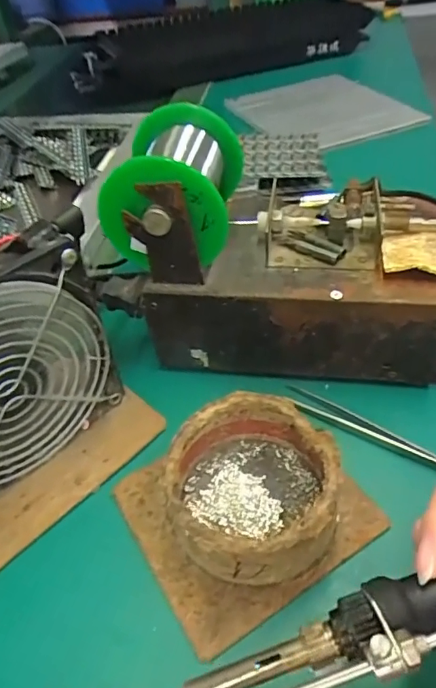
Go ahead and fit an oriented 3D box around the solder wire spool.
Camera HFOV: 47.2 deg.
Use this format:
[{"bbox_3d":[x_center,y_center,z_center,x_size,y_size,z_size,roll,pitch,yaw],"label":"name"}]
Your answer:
[{"bbox_3d":[-0.023,-0.088,0.292,0.070,0.073,0.086,5,45,12],"label":"solder wire spool"}]

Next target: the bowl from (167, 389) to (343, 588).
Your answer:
[{"bbox_3d":[0.016,0.071,0.244,0.078,0.040,0.087,6,47,12],"label":"bowl"}]

